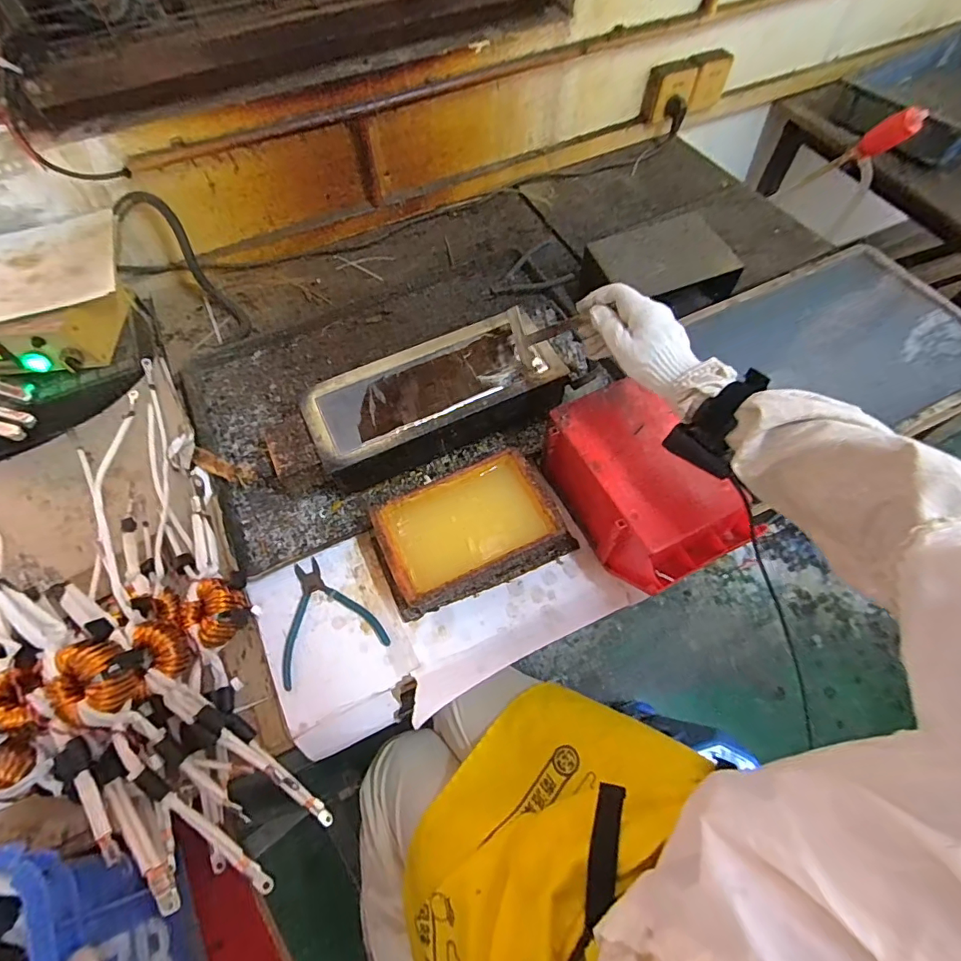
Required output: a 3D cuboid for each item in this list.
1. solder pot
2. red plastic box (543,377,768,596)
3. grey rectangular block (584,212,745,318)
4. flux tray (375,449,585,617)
[{"bbox_3d":[-0.059,-0.105,0.683,0.340,0.088,0.172,-25,64,-11],"label":"solder pot"},{"bbox_3d":[0.187,0.007,0.585,0.145,0.109,0.233,-27,64,-12],"label":"red plastic box"},{"bbox_3d":[0.288,-0.340,0.825,0.220,0.111,0.154,-17,63,-7],"label":"grey rectangular block"},{"bbox_3d":[-0.014,0.061,0.602,0.225,0.071,0.140,-24,64,-10],"label":"flux tray"}]

